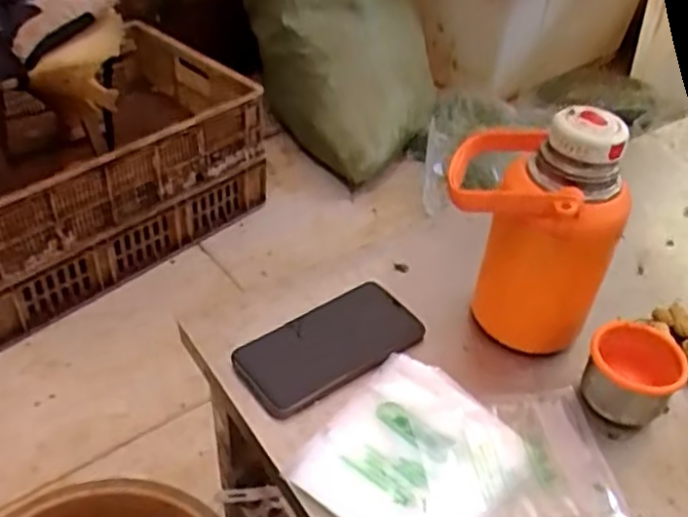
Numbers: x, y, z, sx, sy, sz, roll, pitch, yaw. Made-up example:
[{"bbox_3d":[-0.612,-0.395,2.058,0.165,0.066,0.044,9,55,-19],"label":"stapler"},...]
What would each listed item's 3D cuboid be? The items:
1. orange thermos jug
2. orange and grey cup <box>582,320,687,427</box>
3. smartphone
[{"bbox_3d":[0.146,-0.027,0.570,0.134,0.199,0.115,12,41,8],"label":"orange thermos jug"},{"bbox_3d":[0.224,0.090,0.553,0.066,0.056,0.059,26,44,23],"label":"orange and grey cup"},{"bbox_3d":[-0.010,0.072,0.583,0.153,0.012,0.075,-25,48,-30],"label":"smartphone"}]

